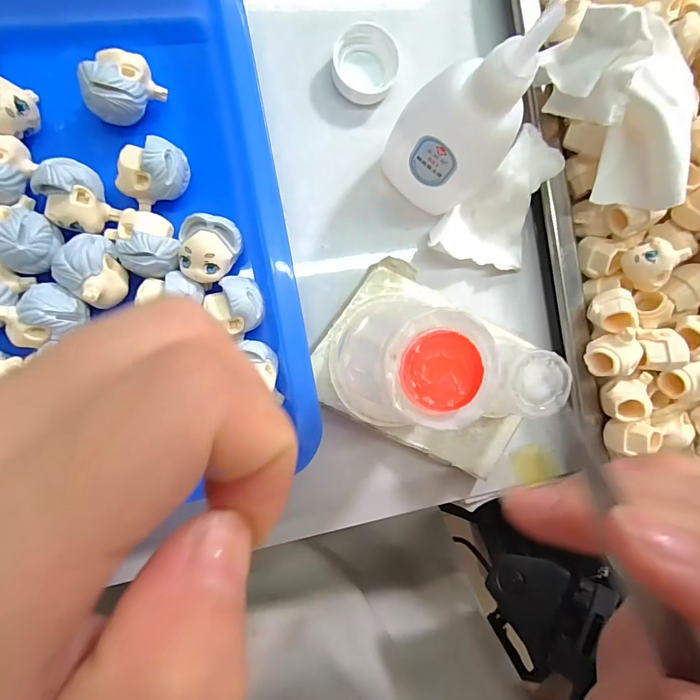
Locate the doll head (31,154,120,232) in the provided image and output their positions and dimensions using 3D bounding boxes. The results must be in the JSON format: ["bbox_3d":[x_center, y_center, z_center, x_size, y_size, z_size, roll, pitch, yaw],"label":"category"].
[{"bbox_3d":[-0.106,-0.059,0.156,0.023,0.022,0.023,0,89,-10],"label":"doll head"}]

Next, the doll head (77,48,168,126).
[{"bbox_3d":[-0.092,-0.104,0.163,0.020,0.024,0.027,41,85,-7],"label":"doll head"}]

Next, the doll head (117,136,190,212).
[{"bbox_3d":[-0.079,-0.070,0.163,0.026,0.023,0.021,-6,90,-10],"label":"doll head"}]

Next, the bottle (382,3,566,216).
[{"bbox_3d":[0.044,-0.085,0.152,0.034,0.097,0.042,-43,97,-6],"label":"bottle"}]

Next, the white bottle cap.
[{"bbox_3d":[0.007,-0.131,0.189,0.029,0.012,0.032,19,88,-9],"label":"white bottle cap"}]

